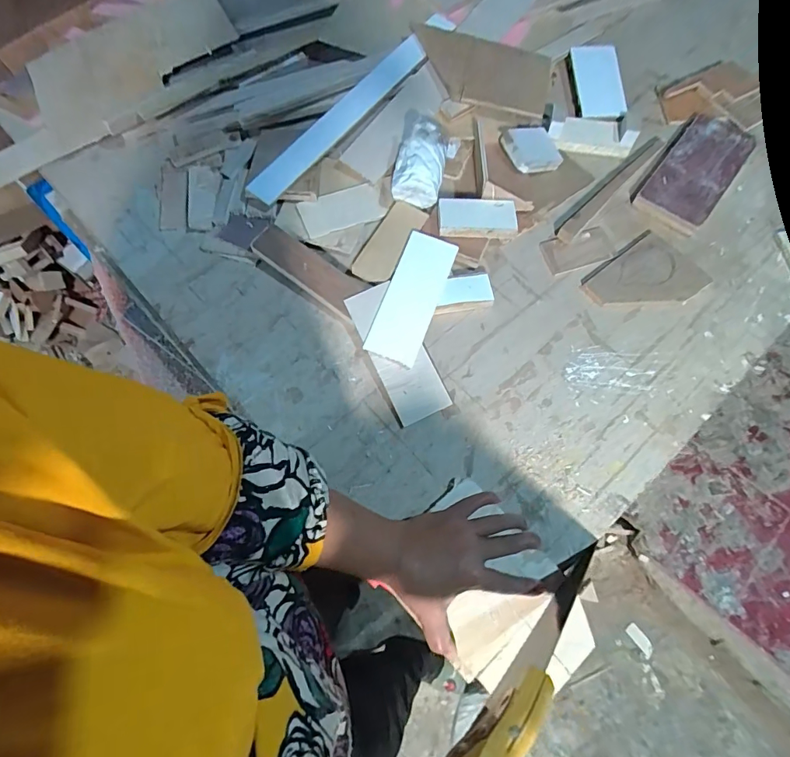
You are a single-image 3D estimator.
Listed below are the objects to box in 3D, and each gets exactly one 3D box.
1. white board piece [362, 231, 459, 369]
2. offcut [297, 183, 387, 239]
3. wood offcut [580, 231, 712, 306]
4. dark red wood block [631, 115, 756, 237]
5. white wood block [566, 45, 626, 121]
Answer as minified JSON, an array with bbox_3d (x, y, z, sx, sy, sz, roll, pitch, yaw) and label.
[{"bbox_3d":[0.022,-0.103,0.562,0.065,0.008,0.173,20,75,6],"label":"white board piece"},{"bbox_3d":[-0.074,-0.238,0.627,0.114,0.008,0.061,-23,69,-6],"label":"offcut"},{"bbox_3d":[0.321,-0.123,0.576,0.127,0.008,0.097,-36,71,-11],"label":"wood offcut"},{"bbox_3d":[0.422,-0.294,0.626,0.094,0.011,0.199,37,75,16],"label":"dark red wood block"},{"bbox_3d":[0.305,-0.451,0.682,0.070,0.020,0.149,2,68,4],"label":"white wood block"}]

